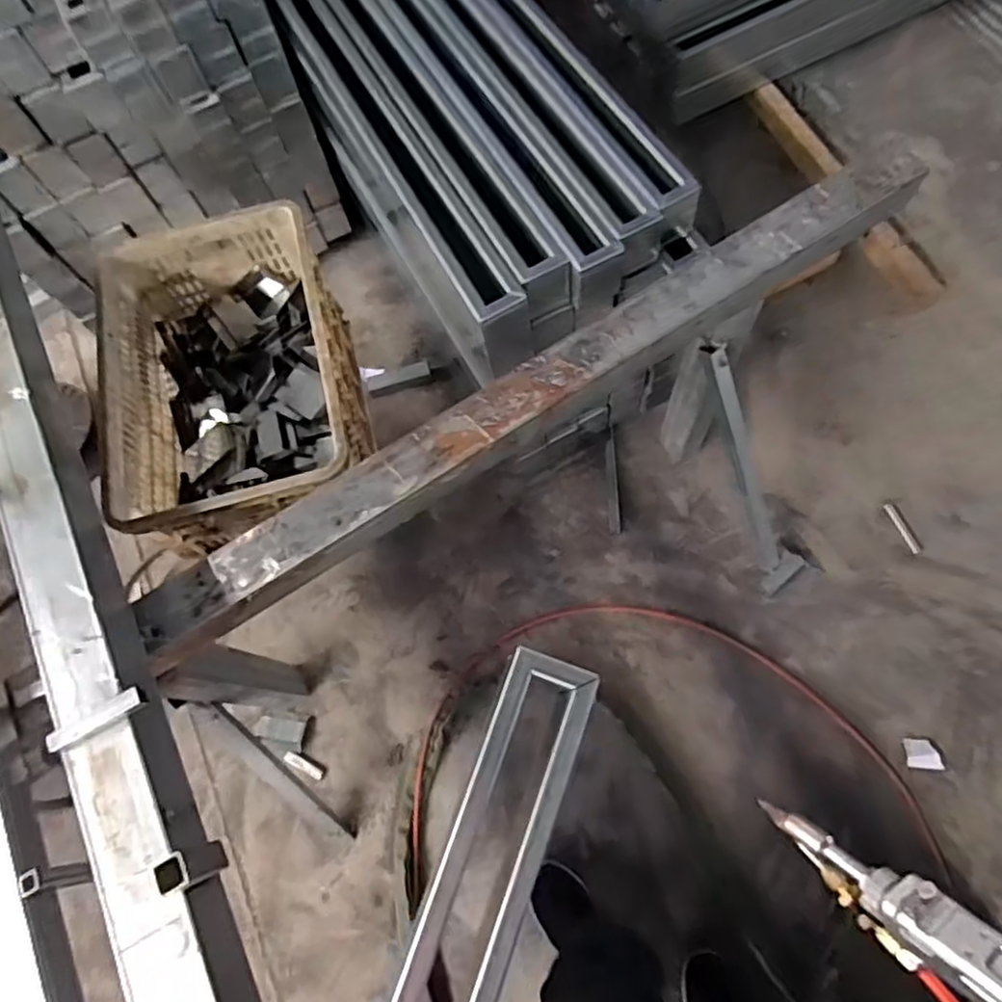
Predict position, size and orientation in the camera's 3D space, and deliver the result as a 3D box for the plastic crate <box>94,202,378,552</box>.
[{"bbox_3d":[-0.436,-0.203,1.125,0.354,0.241,0.531,-13,68,1],"label":"plastic crate"}]

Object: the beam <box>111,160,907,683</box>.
[{"bbox_3d":[0.056,-0.153,0.958,1.246,0.096,0.100,-32,77,-6],"label":"beam"}]

